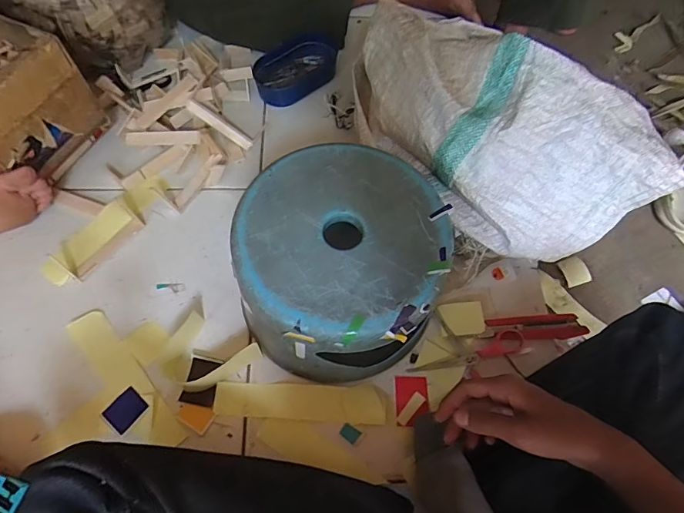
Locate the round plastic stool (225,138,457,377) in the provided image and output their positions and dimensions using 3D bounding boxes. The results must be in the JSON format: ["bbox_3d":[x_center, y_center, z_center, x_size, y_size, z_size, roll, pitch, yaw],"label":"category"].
[{"bbox_3d":[-0.002,0.017,0.516,0.228,0.164,0.222,1,65,-1],"label":"round plastic stool"}]

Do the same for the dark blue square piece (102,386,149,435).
[{"bbox_3d":[-0.257,0.182,0.519,0.038,0.004,0.042,39,70,15],"label":"dark blue square piece"}]

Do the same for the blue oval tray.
[{"bbox_3d":[-0.076,-0.321,0.751,0.158,0.037,0.091,-31,70,-15],"label":"blue oval tray"}]

